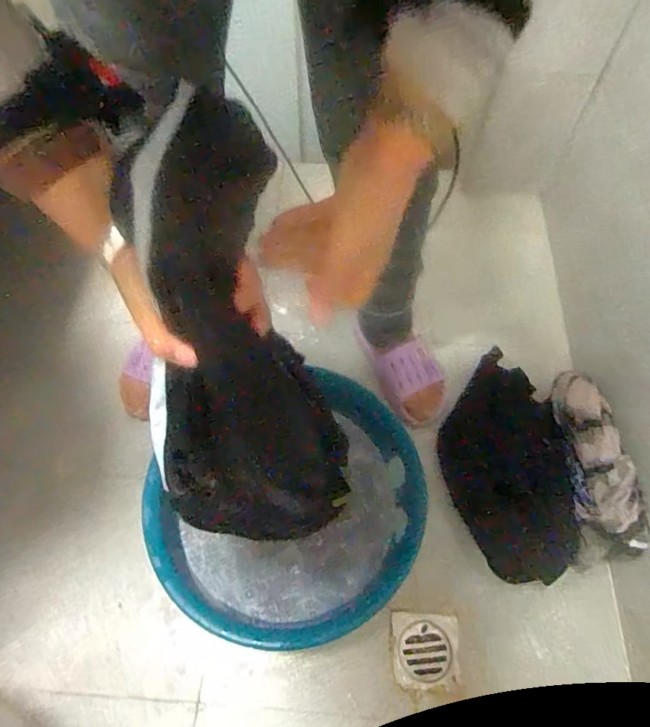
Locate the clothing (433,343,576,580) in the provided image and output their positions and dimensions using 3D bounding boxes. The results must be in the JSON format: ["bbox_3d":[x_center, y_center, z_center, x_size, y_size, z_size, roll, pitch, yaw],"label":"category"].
[{"bbox_3d":[0.271,0.142,0.783,0.166,0.095,0.365,3,62,1],"label":"clothing"}]

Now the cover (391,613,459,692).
[{"bbox_3d":[0.140,0.400,0.697,0.092,0.010,0.090,2,62,1],"label":"cover"}]

